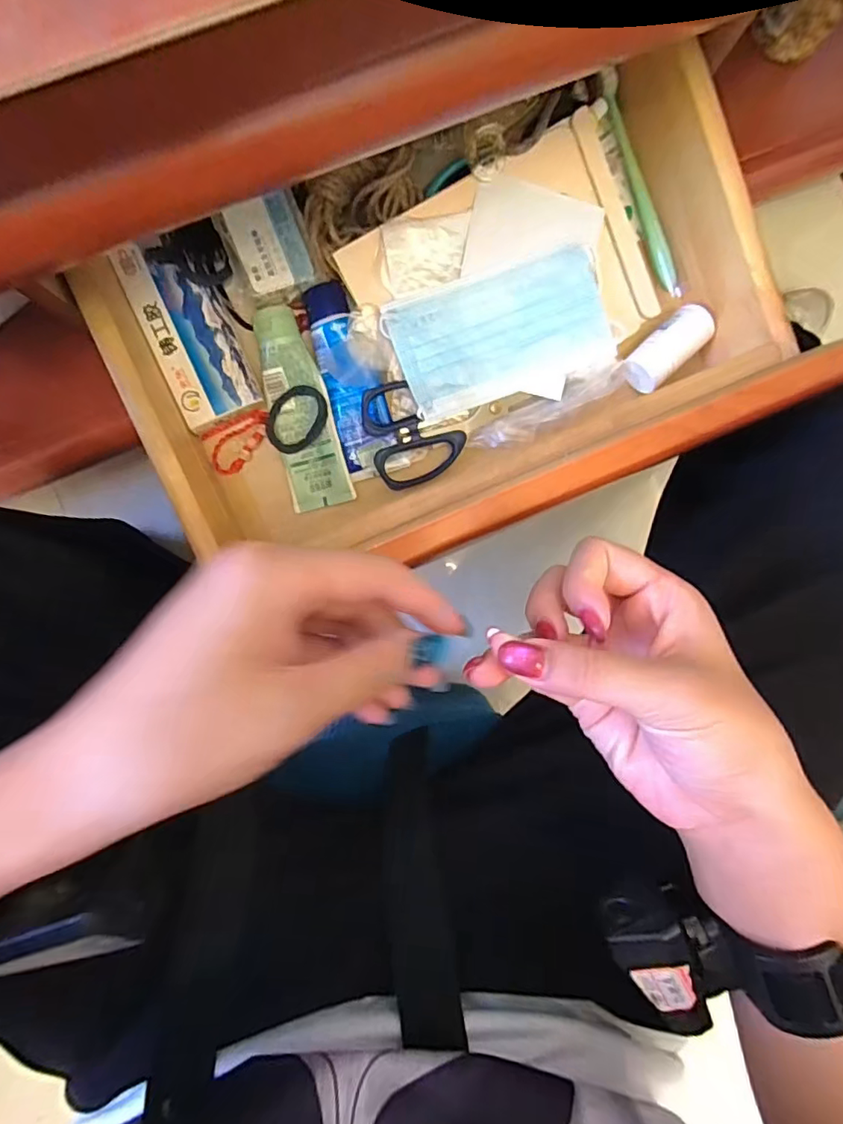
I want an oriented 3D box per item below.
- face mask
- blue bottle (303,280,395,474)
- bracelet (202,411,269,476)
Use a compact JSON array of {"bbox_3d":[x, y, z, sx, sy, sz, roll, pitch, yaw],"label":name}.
[{"bbox_3d":[0.065,-0.183,0.421,0.174,0.012,0.089,-19,93,-3],"label":"face mask"},{"bbox_3d":[-0.058,-0.149,0.427,0.043,0.029,0.138,-15,93,-3],"label":"blue bottle"},{"bbox_3d":[-0.147,-0.097,0.436,0.055,0.014,0.039,-20,93,-3],"label":"bracelet"}]

